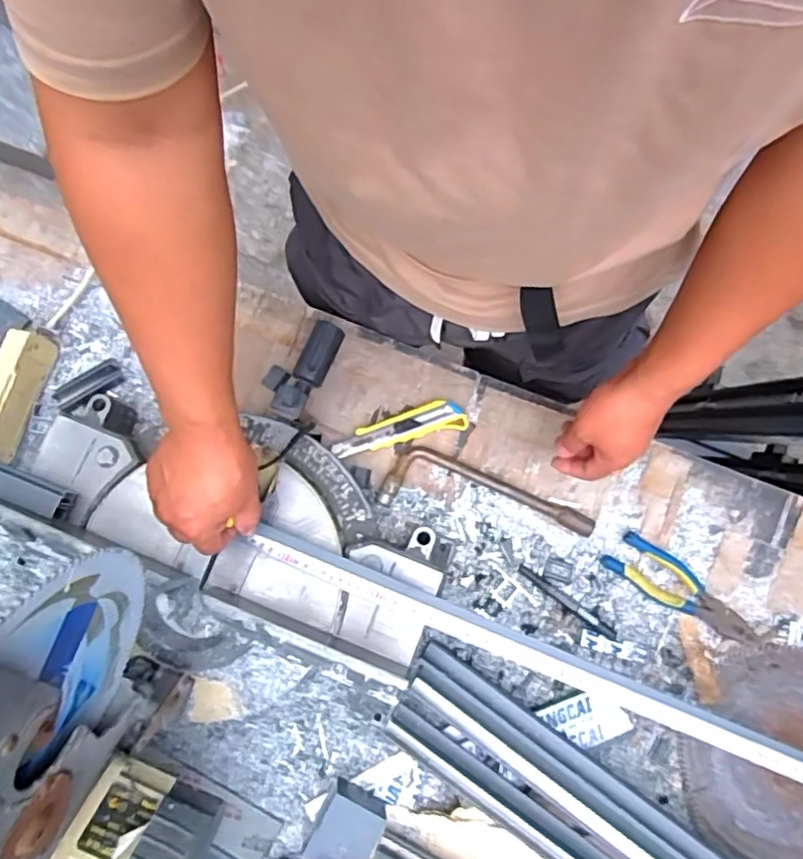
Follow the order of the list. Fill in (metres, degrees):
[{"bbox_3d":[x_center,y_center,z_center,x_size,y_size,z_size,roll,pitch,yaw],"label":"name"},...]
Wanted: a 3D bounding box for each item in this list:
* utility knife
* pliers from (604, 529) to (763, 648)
[{"bbox_3d":[-0.003,-0.003,0.740,0.166,0.019,0.041,-13,78,-2],"label":"utility knife"},{"bbox_3d":[0.336,0.188,0.707,0.190,0.012,0.056,30,80,7],"label":"pliers"}]

